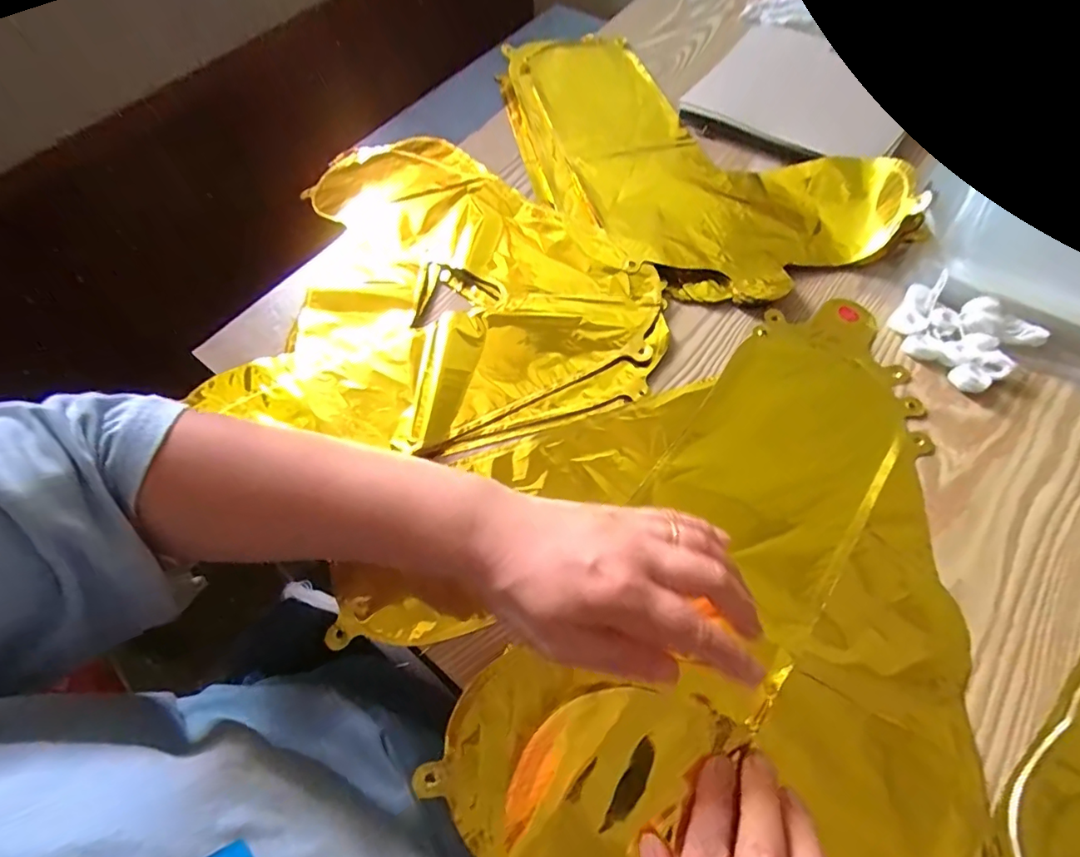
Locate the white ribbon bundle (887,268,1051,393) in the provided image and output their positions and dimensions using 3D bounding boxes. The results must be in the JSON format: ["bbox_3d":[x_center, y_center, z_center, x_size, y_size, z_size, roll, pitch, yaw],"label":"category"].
[{"bbox_3d":[0.307,-0.071,0.381,0.069,0.021,0.084,-39,66,-18],"label":"white ribbon bundle"}]

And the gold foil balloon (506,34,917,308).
[{"bbox_3d":[0.119,-0.292,0.502,0.247,0.033,0.430,-18,61,-8],"label":"gold foil balloon"}]

